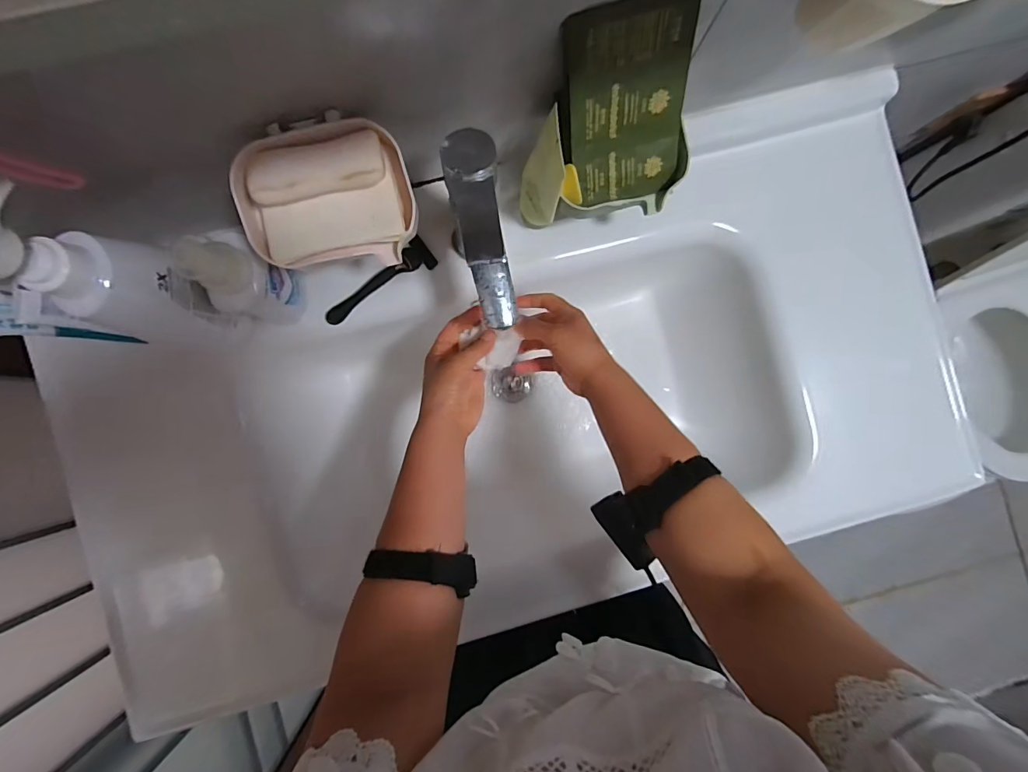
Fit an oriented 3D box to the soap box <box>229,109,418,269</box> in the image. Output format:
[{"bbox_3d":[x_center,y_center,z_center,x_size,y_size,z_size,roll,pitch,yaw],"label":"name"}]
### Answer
[{"bbox_3d":[-0.147,-0.149,0.343,0.132,0.056,0.099,-11,89,-2],"label":"soap box"}]

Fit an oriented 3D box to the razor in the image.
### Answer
[{"bbox_3d":[-0.153,-0.116,0.485,0.136,0.021,0.036,-34,89,-2],"label":"razor"}]

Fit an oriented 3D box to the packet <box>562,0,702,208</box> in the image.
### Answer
[{"bbox_3d":[0.096,-0.227,0.362,0.098,0.149,0.007,-17,55,2],"label":"packet"}]

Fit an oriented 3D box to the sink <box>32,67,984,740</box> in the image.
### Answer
[{"bbox_3d":[0.020,0.038,0.592,0.983,0.223,0.501,-15,89,-2],"label":"sink"}]

